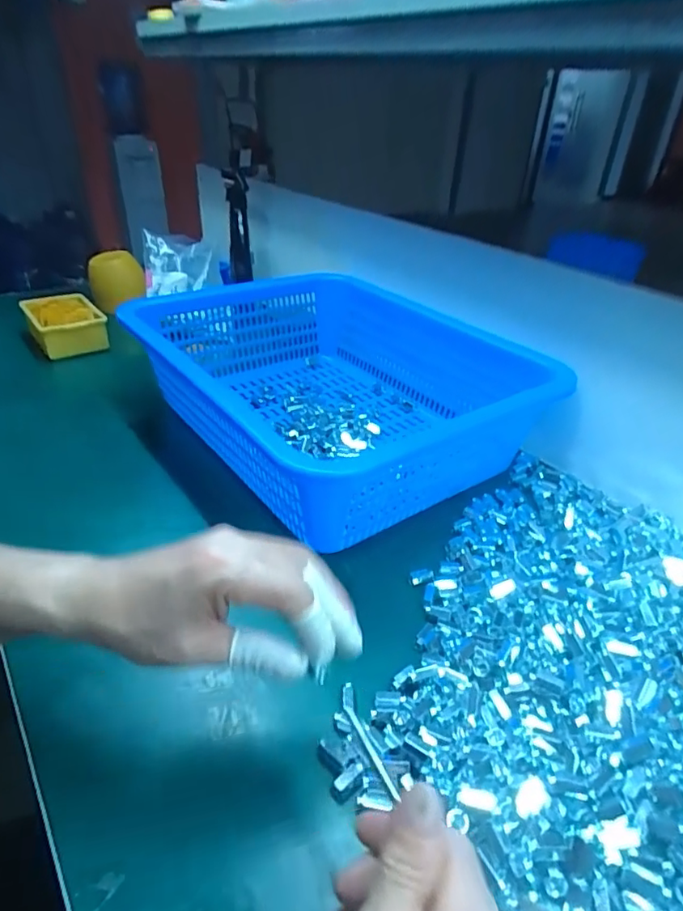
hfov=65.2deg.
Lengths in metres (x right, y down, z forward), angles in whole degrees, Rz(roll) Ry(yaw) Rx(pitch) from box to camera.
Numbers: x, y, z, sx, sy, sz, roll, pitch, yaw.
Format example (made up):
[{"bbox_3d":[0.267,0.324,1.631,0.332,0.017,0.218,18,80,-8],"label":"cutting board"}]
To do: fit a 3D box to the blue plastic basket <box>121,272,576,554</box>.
[{"bbox_3d":[-0.014,-0.092,0.649,0.376,0.130,0.450,-19,40,-28],"label":"blue plastic basket"}]

